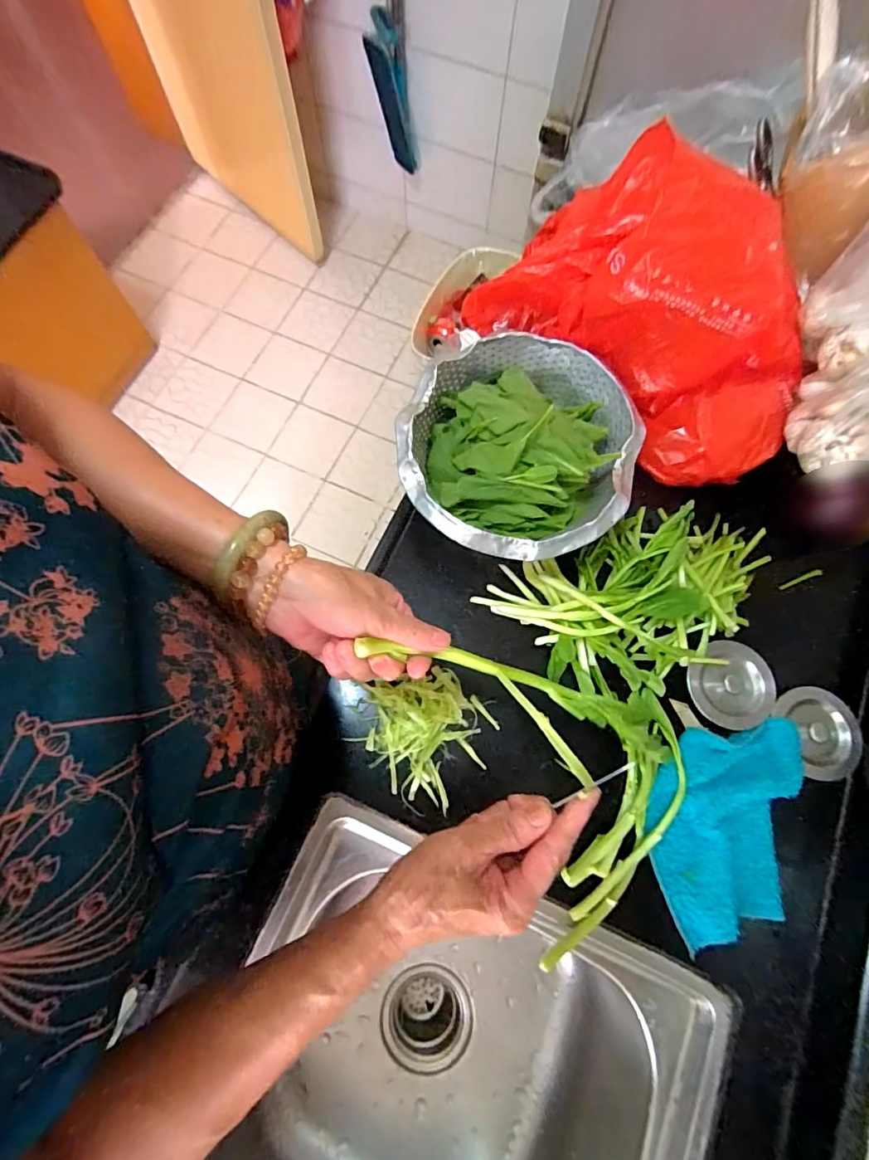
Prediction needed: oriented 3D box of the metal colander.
[{"bbox_3d":[0.083,-0.131,0.500,0.231,0.078,0.237,31,75,8],"label":"metal colander"}]

